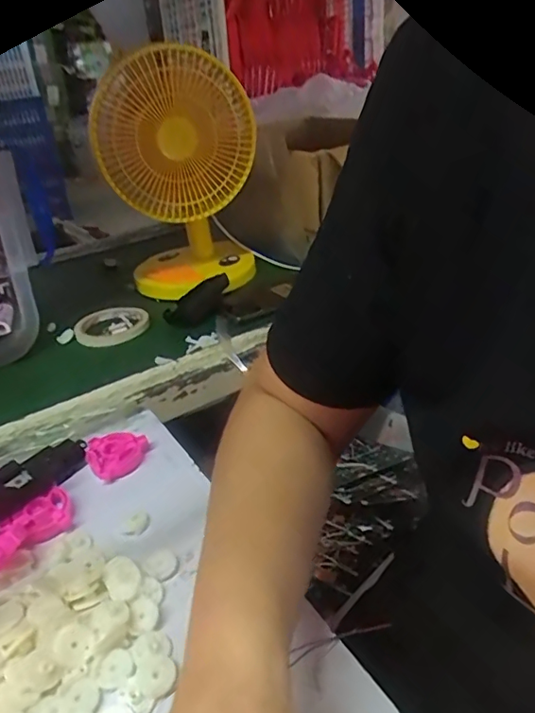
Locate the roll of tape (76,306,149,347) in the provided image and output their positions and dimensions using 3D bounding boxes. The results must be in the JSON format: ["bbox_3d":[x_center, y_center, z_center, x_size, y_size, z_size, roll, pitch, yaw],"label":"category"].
[{"bbox_3d":[-0.219,-0.045,0.750,0.099,0.023,0.099,-4,30,3],"label":"roll of tape"}]

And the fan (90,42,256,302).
[{"bbox_3d":[-0.117,-0.255,0.769,0.206,0.310,0.190,-7,30,-2],"label":"fan"}]

